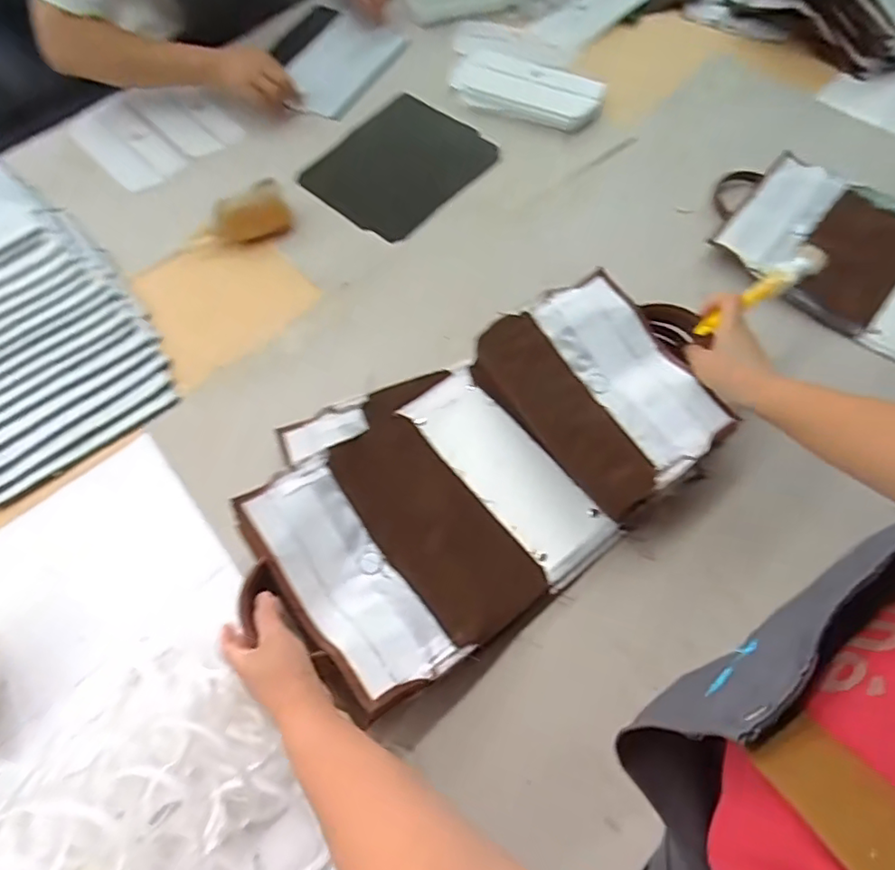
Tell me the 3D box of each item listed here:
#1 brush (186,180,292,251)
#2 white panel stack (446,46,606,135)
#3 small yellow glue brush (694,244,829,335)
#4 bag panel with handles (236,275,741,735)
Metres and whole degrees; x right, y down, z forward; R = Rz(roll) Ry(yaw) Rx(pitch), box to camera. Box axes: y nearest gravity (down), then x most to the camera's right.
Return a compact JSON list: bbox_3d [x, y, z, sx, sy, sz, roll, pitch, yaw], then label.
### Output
[{"bbox_3d":[-0.288,-0.293,0.773,0.144,0.065,0.042,-21,65,-7],"label":"brush"},{"bbox_3d":[0.113,-0.542,0.874,0.252,0.043,0.094,26,68,14],"label":"white panel stack"},{"bbox_3d":[0.320,-0.148,0.575,0.152,0.027,0.030,-32,66,-5],"label":"small yellow glue brush"},{"bbox_3d":[0.035,0.018,0.591,0.479,0.102,0.302,-30,66,-14],"label":"bag panel with handles"}]

